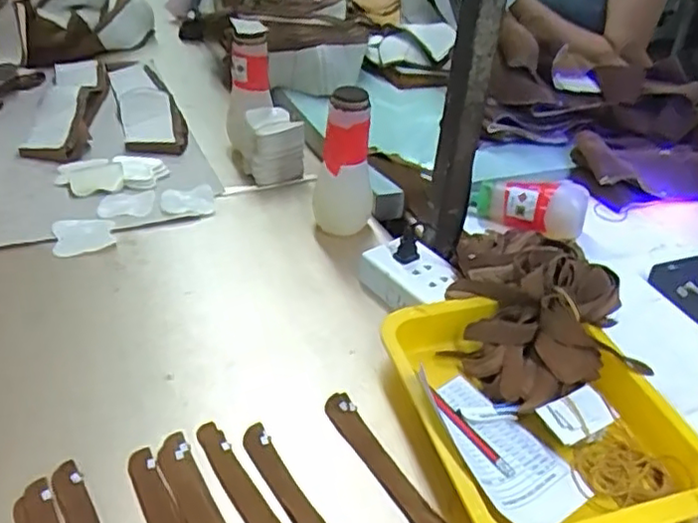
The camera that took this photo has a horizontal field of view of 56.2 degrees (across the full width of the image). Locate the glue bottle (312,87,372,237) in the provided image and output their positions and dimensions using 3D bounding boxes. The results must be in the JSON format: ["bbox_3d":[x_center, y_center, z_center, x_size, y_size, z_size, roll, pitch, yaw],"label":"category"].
[{"bbox_3d":[-0.004,-0.113,0.763,0.068,0.185,0.064,1,35,-5],"label":"glue bottle"}]

